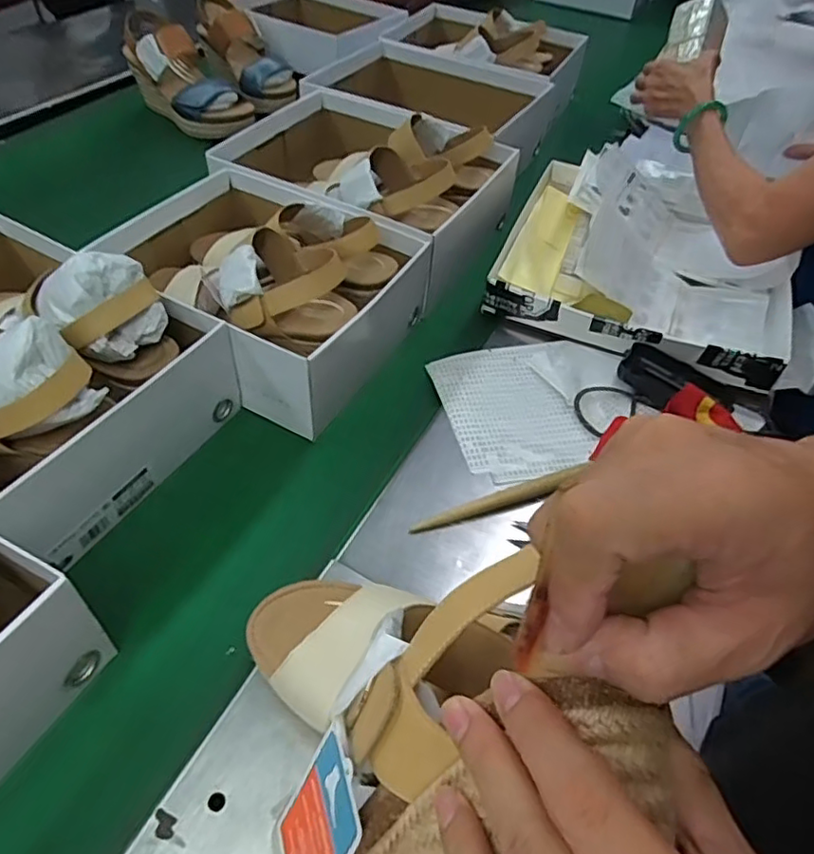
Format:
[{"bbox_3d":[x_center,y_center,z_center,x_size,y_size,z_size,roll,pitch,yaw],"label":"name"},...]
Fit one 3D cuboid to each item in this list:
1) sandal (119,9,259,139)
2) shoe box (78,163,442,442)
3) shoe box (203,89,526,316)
[{"bbox_3d":[-0.336,-0.546,0.953,0.107,0.113,0.212,-31,60,-33],"label":"sandal"},{"bbox_3d":[-0.150,-0.153,0.630,0.286,0.124,0.228,27,49,14],"label":"shoe box"},{"bbox_3d":[-0.059,-0.300,0.766,0.319,0.135,0.245,27,48,13],"label":"shoe box"}]

